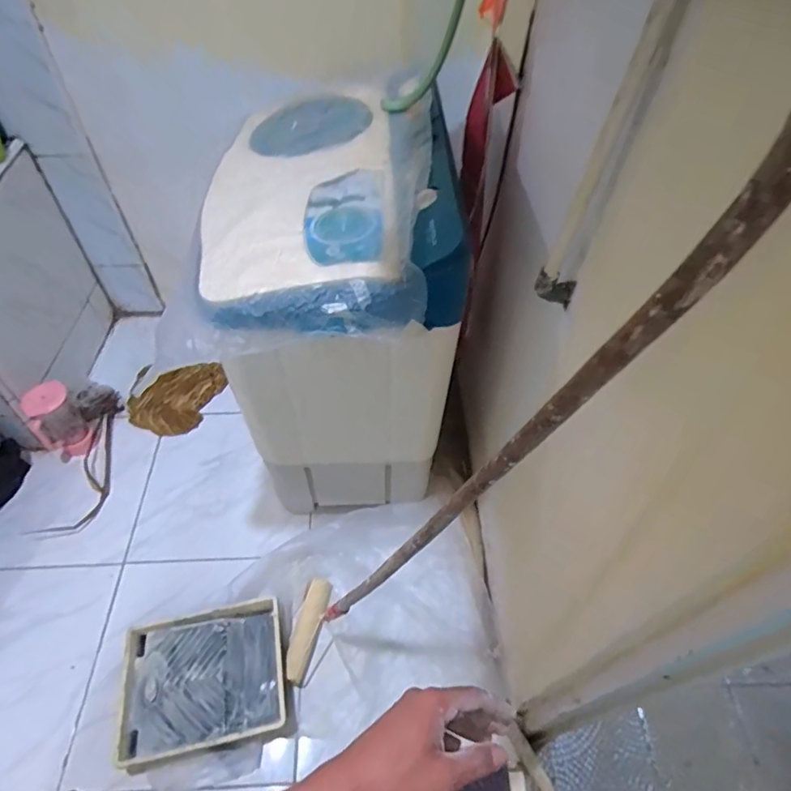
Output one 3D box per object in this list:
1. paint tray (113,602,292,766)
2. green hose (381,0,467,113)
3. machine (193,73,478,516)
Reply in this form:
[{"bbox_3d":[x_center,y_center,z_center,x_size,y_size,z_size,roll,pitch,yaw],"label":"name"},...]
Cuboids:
[{"bbox_3d":[-0.443,0.657,1.186,0.360,0.057,0.277,-9,50,-8],"label":"paint tray"},{"bbox_3d":[0.075,-0.676,0.971,0.051,0.450,0.094,-31,91,-25],"label":"green hose"},{"bbox_3d":[-0.143,-0.191,1.283,0.489,0.824,0.762,-2,49,-2],"label":"machine"}]

